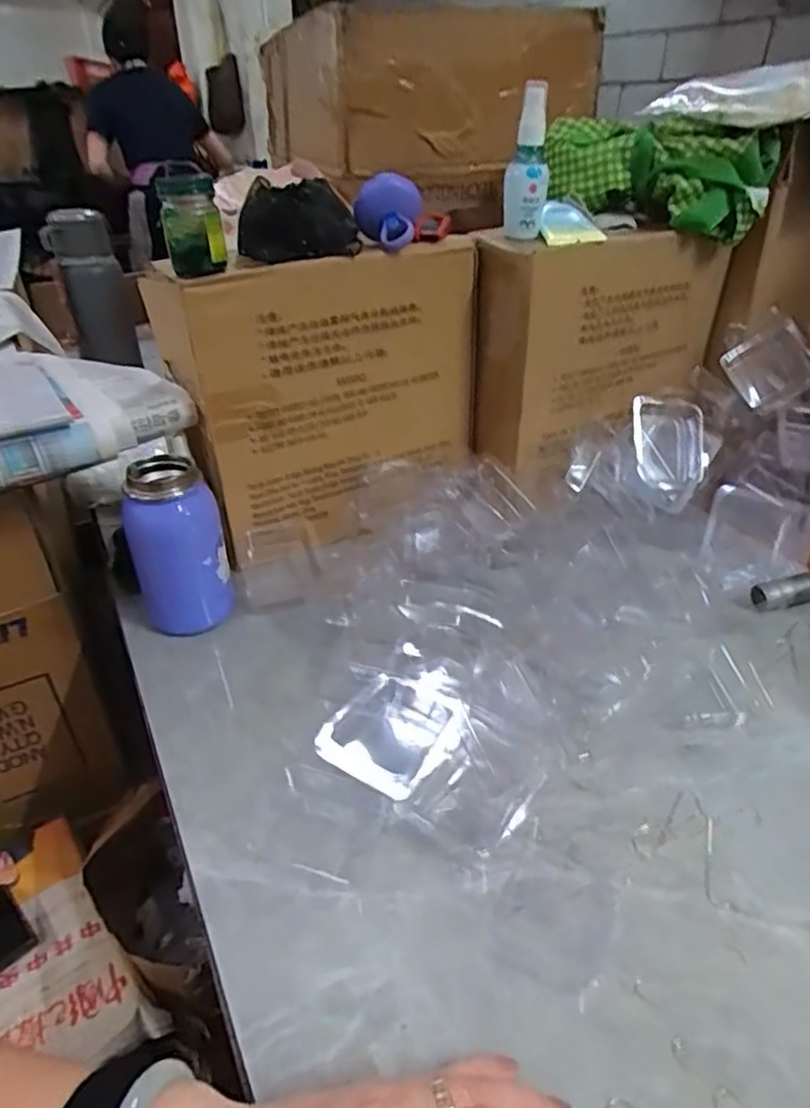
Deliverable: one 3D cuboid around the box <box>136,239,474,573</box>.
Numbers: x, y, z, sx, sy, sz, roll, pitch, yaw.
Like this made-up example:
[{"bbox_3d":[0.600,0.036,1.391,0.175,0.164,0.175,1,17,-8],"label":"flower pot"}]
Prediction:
[{"bbox_3d":[-0.085,-0.165,0.663,0.288,0.249,0.139,-22,41,-29],"label":"box"}]

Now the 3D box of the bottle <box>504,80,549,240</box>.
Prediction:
[{"bbox_3d":[0.110,-0.343,0.589,0.037,0.128,0.030,5,35,7],"label":"bottle"}]

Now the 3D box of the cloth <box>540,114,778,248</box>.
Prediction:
[{"bbox_3d":[0.247,-0.376,0.654,0.211,0.088,0.068,20,39,26],"label":"cloth"}]

